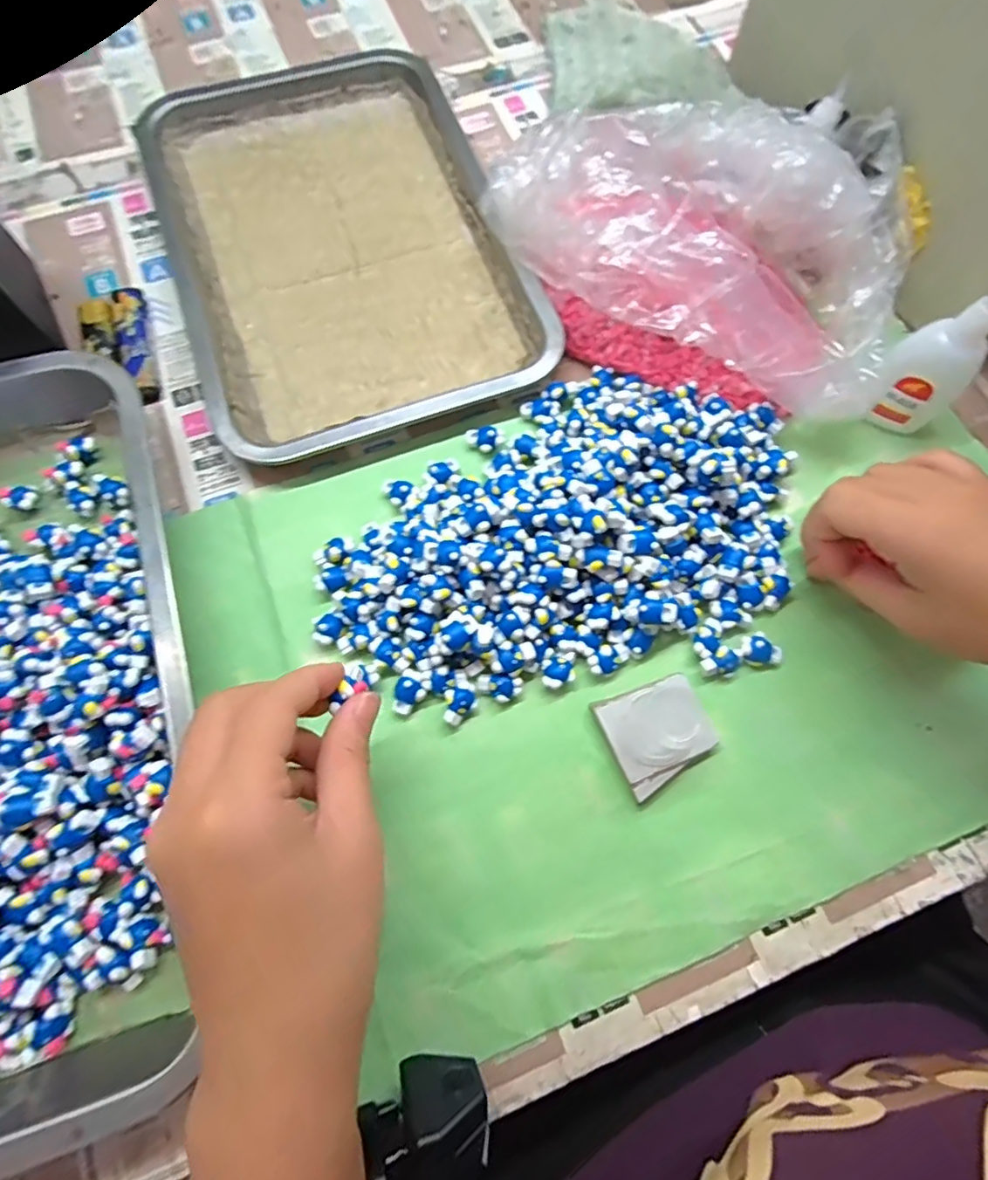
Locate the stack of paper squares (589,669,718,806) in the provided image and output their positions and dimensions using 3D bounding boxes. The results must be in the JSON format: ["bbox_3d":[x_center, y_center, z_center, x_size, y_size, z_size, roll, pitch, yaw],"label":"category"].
[{"bbox_3d":[0.081,0.070,0.279,0.050,0.010,0.047,-24,74,-9],"label":"stack of paper squares"}]

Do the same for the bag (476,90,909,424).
[{"bbox_3d":[0.124,-0.198,0.327,0.242,0.087,0.154,42,76,12],"label":"bag"}]

